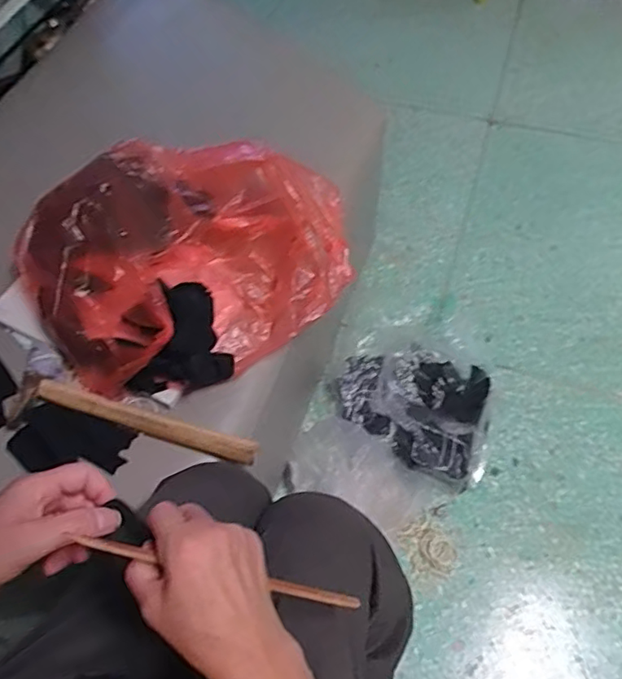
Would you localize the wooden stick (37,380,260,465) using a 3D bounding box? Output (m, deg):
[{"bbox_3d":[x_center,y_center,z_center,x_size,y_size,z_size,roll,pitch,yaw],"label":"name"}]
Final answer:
[{"bbox_3d":[-0.188,0.091,0.679,0.266,0.015,0.028,15,61,11],"label":"wooden stick"}]

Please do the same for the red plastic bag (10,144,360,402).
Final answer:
[{"bbox_3d":[-0.161,-0.109,0.748,0.369,0.110,0.328,-34,63,-17],"label":"red plastic bag"}]

